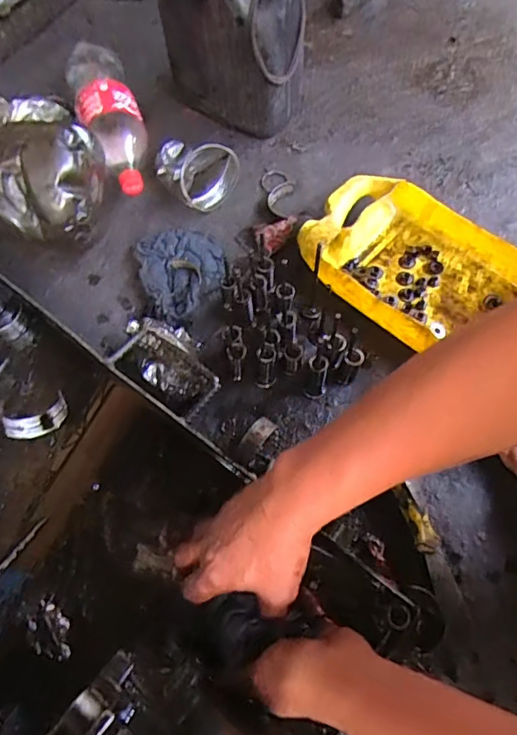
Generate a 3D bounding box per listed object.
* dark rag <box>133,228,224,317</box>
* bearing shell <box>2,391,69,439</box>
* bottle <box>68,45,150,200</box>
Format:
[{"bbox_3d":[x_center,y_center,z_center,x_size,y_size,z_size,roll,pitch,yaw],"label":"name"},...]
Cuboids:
[{"bbox_3d":[-0.107,-0.141,0.704,0.117,0.024,0.140,-32,67,-11],"label":"dark rag"},{"bbox_3d":[-0.263,0.063,0.606,0.074,0.031,0.030,-25,66,-8],"label":"bearing shell"},{"bbox_3d":[-0.227,-0.386,0.776,0.090,0.080,0.300,-21,65,-6],"label":"bottle"}]

